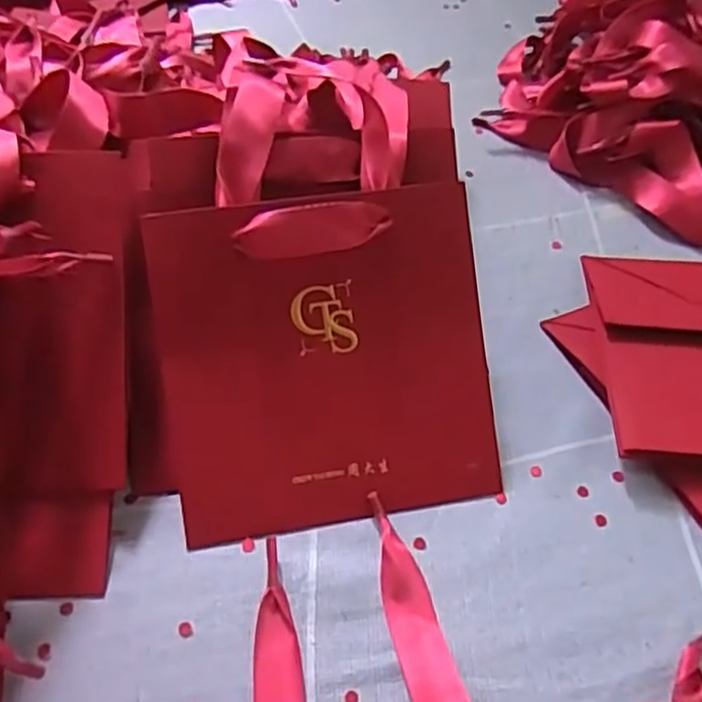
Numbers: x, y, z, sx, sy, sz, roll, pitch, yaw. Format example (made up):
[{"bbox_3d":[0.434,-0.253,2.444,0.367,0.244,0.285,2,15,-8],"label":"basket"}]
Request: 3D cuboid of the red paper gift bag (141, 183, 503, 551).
[{"bbox_3d":[-0.008,0.004,0.305,0.139,0.013,0.137,-8,94,-11],"label":"red paper gift bag"}]

